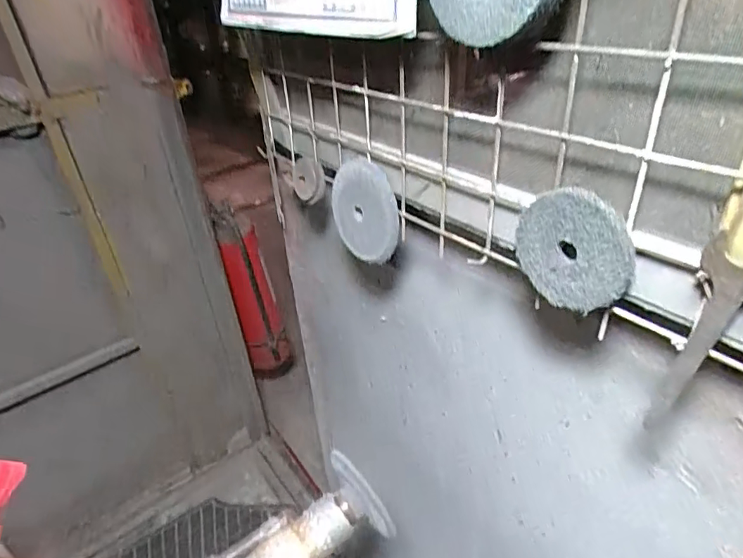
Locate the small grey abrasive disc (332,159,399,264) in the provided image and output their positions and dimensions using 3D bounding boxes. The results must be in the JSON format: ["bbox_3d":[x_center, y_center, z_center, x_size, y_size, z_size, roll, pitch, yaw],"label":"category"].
[{"bbox_3d":[-0.008,-0.074,0.546,0.019,0.113,0.098,-15,-5,-42],"label":"small grey abrasive disc"}]

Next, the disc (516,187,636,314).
[{"bbox_3d":[0.142,-0.019,0.352,0.011,0.084,0.084,-24,-3,-33],"label":"disc"}]

